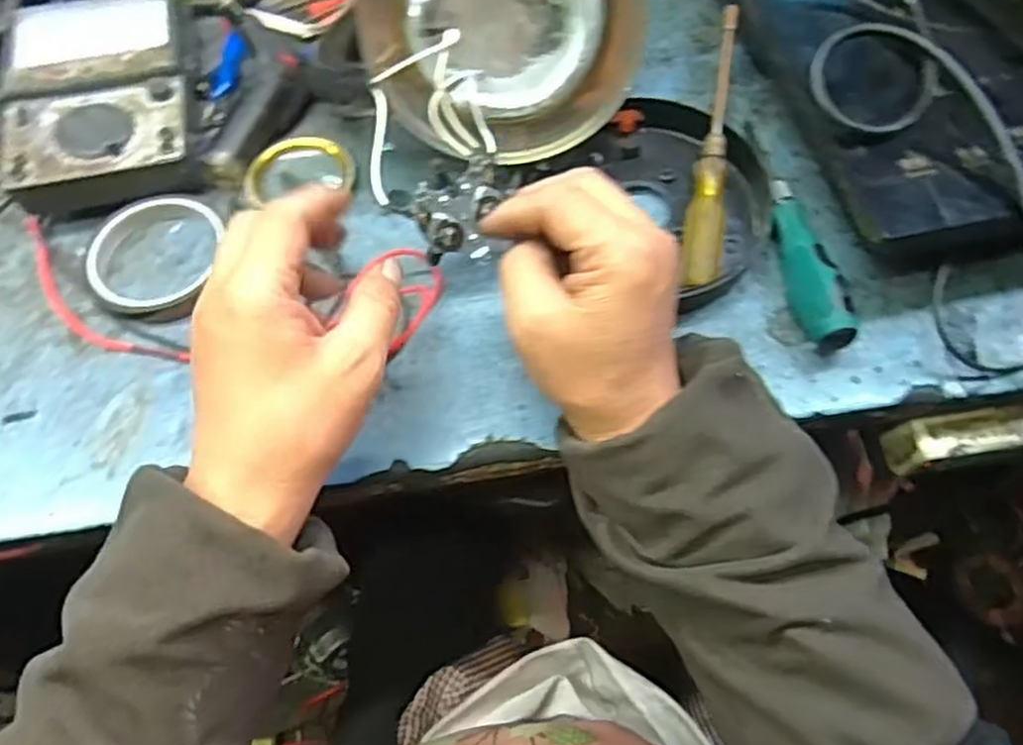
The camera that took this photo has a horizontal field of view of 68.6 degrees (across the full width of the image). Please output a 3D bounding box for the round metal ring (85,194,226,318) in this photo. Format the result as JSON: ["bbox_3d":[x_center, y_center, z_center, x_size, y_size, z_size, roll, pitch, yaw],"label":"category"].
[{"bbox_3d":[-0.227,-0.075,0.471,0.074,0.013,0.085,2,62,3],"label":"round metal ring"}]

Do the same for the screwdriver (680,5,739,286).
[{"bbox_3d":[0.129,-0.143,0.472,0.022,0.023,0.199,11,72,7],"label":"screwdriver"}]

